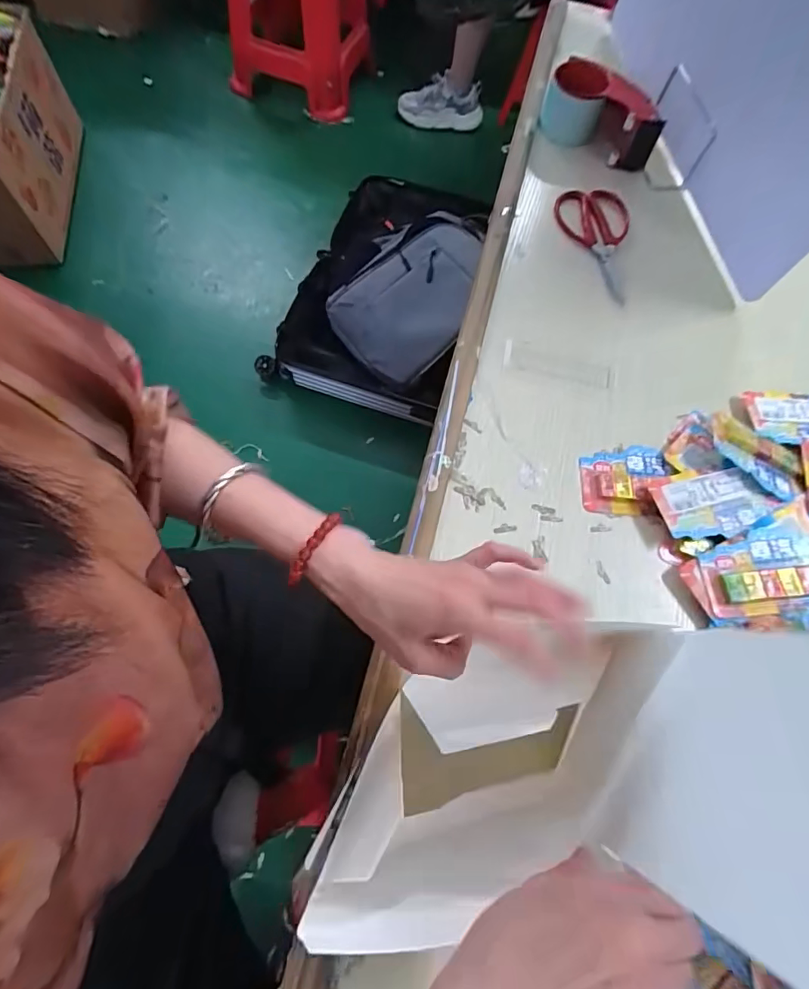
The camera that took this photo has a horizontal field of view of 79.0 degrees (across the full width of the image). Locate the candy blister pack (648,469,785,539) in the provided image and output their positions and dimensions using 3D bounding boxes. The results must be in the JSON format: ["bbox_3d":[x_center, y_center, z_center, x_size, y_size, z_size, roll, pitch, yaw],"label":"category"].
[{"bbox_3d":[0.314,0.009,0.490,0.116,0.006,0.063,-11,69,-9],"label":"candy blister pack"}]

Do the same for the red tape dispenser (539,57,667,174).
[{"bbox_3d":[0.270,-0.521,0.671,0.167,0.083,0.064,29,69,8],"label":"red tape dispenser"}]

